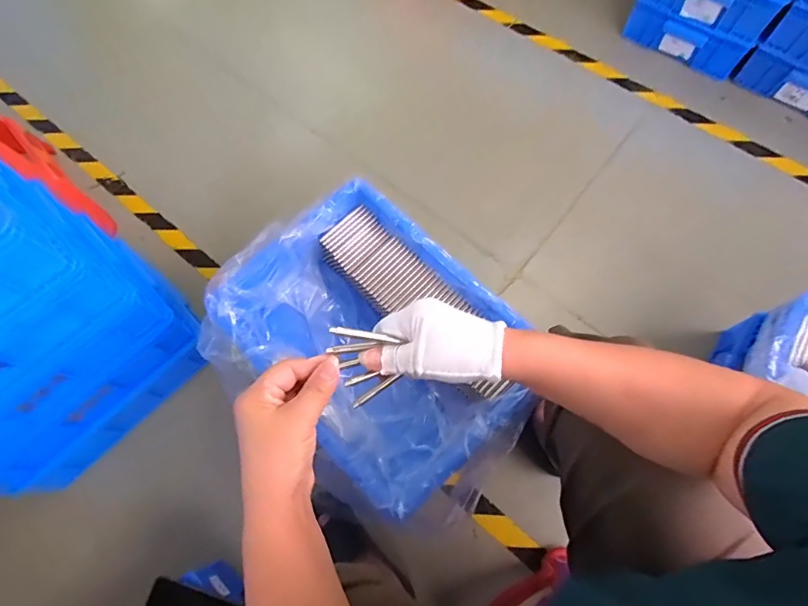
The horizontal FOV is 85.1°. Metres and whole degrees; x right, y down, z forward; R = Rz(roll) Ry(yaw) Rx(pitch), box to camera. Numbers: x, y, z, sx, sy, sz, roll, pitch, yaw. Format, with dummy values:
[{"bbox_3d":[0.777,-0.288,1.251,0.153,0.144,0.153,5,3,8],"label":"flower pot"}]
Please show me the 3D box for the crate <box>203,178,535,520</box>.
[{"bbox_3d":[-0.040,0.058,0.652,0.327,0.122,0.423,-42,74,-13],"label":"crate"}]

